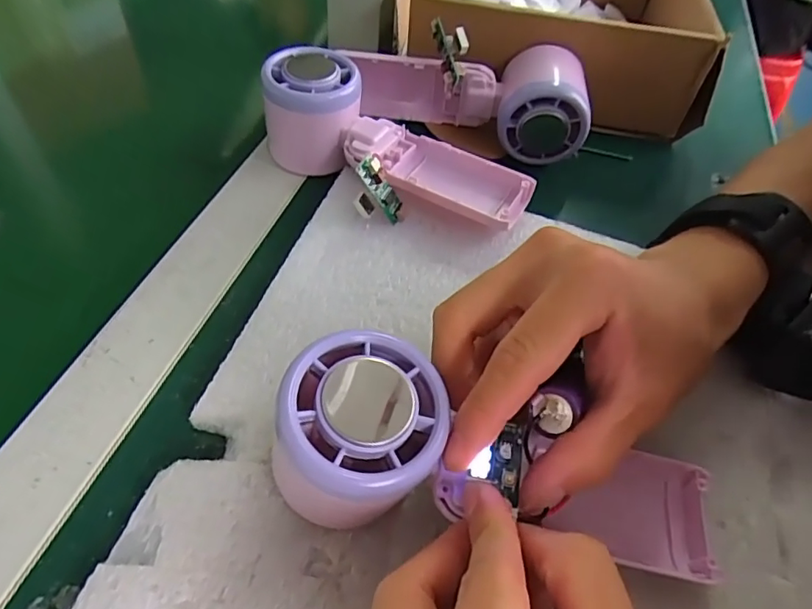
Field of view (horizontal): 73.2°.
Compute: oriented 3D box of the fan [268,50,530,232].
[{"bbox_3d":[-0.010,-0.088,0.307,0.160,0.051,0.070,25,53,16],"label":"fan"}]

